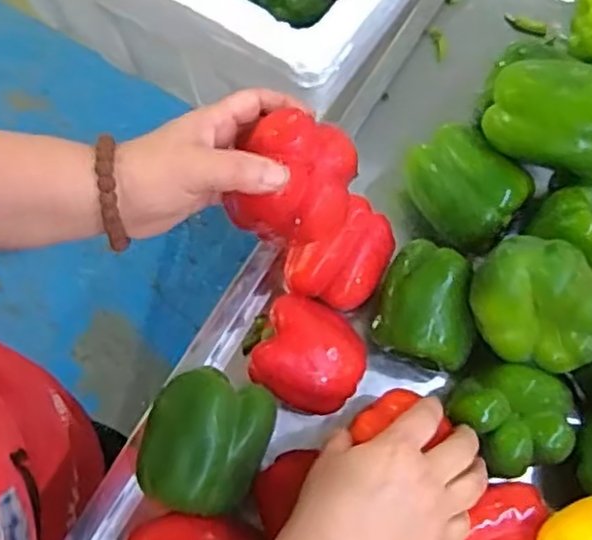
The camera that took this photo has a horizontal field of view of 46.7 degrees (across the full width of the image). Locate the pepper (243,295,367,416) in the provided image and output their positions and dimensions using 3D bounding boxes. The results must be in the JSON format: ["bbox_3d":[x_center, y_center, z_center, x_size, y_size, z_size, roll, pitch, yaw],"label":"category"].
[{"bbox_3d":[0.004,0.064,0.523,0.095,0.065,0.072,33,74,11],"label":"pepper"}]

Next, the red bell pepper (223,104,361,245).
[{"bbox_3d":[-0.001,-0.053,0.437,0.074,0.074,0.072,0,71,0],"label":"red bell pepper"}]

